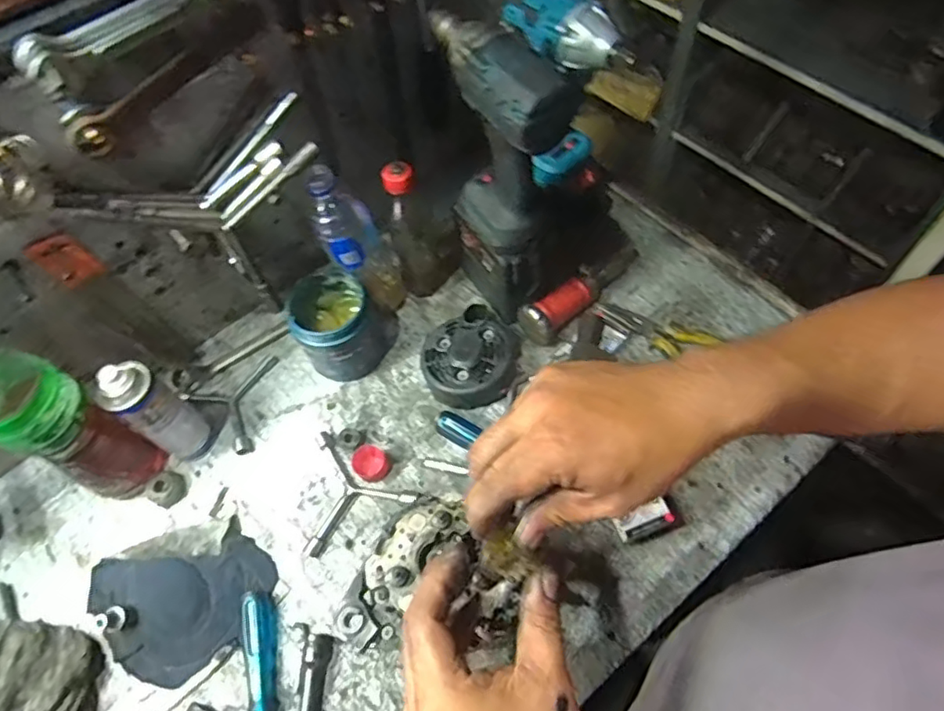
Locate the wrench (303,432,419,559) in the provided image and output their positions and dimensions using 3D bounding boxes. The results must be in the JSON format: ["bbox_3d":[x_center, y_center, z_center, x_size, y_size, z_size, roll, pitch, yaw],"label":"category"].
[{"bbox_3d":[-0.142,0.157,0.641,0.132,0.010,0.109,30,66,20],"label":"wrench"}]

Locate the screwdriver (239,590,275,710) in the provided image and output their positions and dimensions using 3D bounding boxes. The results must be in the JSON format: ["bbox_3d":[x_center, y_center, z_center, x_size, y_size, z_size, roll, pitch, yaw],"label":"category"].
[{"bbox_3d":[-0.191,0.316,0.549,0.032,0.030,0.196,-15,59,-4],"label":"screwdriver"}]

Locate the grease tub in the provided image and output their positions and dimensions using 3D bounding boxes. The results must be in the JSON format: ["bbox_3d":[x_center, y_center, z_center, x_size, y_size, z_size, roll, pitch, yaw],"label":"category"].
[{"bbox_3d":[-0.147,-0.034,0.701,0.104,0.095,0.089,-10,59,-2],"label":"grease tub"}]

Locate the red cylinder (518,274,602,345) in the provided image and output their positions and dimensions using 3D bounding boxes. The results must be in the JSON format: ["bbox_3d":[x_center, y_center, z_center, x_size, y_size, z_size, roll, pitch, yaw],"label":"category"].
[{"bbox_3d":[0.107,-0.061,0.727,0.102,0.045,0.047,-36,63,-16],"label":"red cylinder"}]

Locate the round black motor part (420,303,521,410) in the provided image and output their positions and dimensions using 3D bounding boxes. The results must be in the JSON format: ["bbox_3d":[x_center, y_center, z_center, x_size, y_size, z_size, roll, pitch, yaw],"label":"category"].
[{"bbox_3d":[-0.007,-0.001,0.704,0.108,0.041,0.112,-2,59,3],"label":"round black motor part"}]

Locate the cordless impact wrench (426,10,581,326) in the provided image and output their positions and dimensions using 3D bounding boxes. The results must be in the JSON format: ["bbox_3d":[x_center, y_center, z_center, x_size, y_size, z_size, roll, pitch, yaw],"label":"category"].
[{"bbox_3d":[0.028,-0.170,0.619,0.072,0.313,0.167,-18,60,-6],"label":"cordless impact wrench"}]

